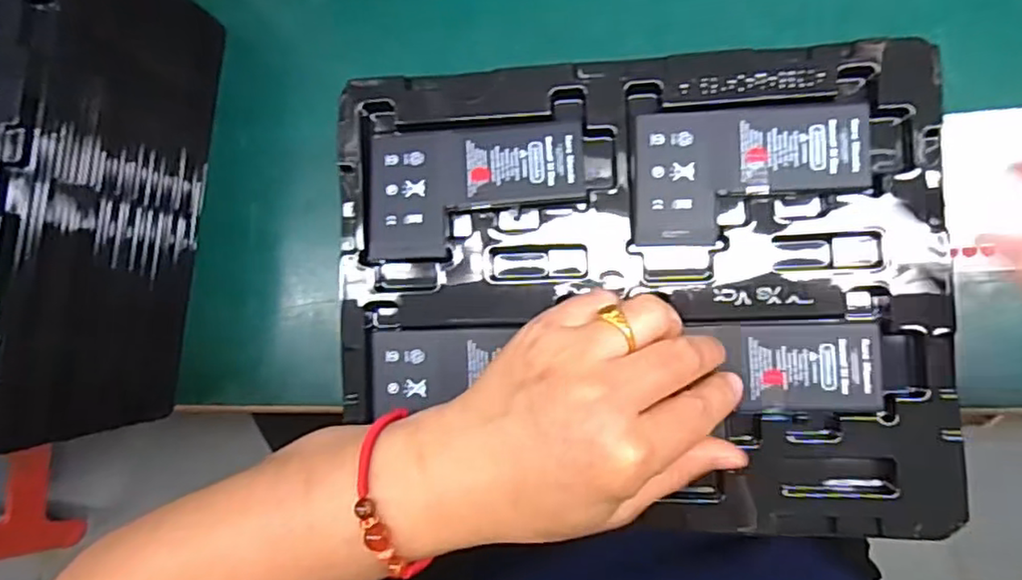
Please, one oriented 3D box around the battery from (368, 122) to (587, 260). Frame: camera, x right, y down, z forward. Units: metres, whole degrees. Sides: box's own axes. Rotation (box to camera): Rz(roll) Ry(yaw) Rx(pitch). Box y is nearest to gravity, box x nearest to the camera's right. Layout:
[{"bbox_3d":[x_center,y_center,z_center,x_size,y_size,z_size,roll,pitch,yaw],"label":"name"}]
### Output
[{"bbox_3d":[-0.017,-0.048,0.308,0.103,0.006,0.062,-2,85,7],"label":"battery"}]

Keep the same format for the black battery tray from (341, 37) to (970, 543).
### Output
[{"bbox_3d":[0.055,0.000,0.299,0.273,0.015,0.212,-1,86,7],"label":"black battery tray"}]

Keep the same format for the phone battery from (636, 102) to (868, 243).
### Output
[{"bbox_3d":[0.110,-0.053,0.296,0.102,0.005,0.061,-1,86,7],"label":"phone battery"}]

